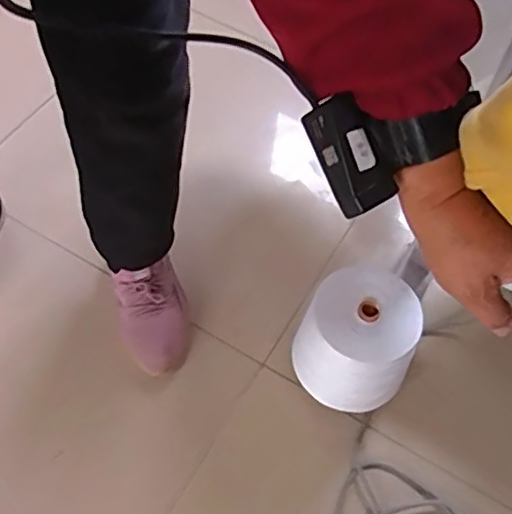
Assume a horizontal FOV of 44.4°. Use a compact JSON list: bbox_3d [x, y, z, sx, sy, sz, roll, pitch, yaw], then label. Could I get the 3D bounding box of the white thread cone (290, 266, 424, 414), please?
[{"bbox_3d":[0.134,0.118,0.842,0.138,0.194,0.127,2,59,-3],"label":"white thread cone"}]

